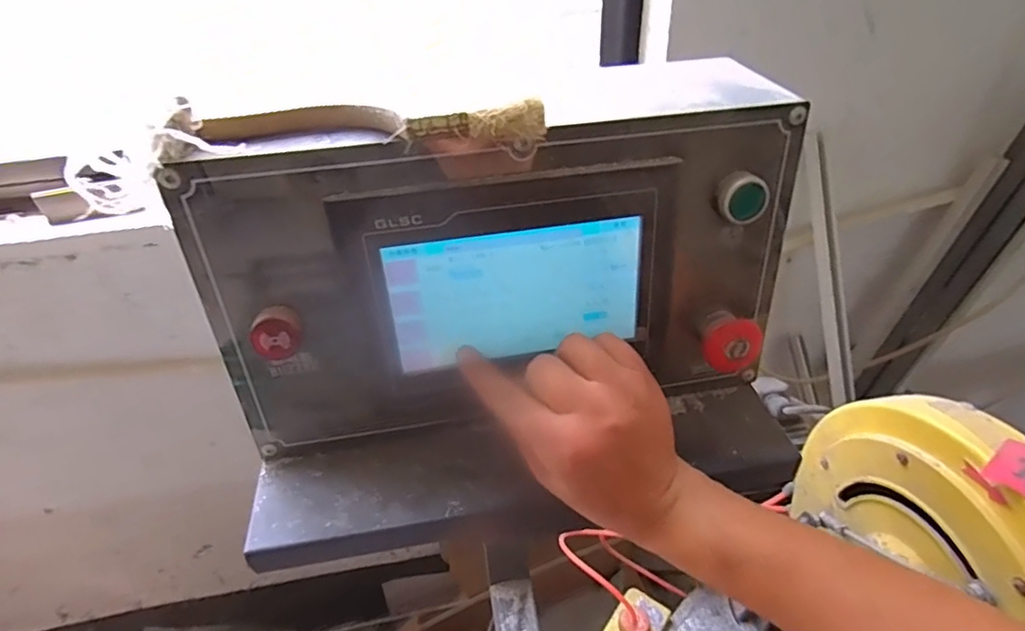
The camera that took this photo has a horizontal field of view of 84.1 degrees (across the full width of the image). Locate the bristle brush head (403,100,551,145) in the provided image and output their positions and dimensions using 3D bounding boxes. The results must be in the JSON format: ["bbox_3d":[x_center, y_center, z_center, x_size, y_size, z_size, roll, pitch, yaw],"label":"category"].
[{"bbox_3d":[-0.017,-0.096,0.285,0.069,0.017,0.009,-7,40,-5],"label":"bristle brush head"}]

